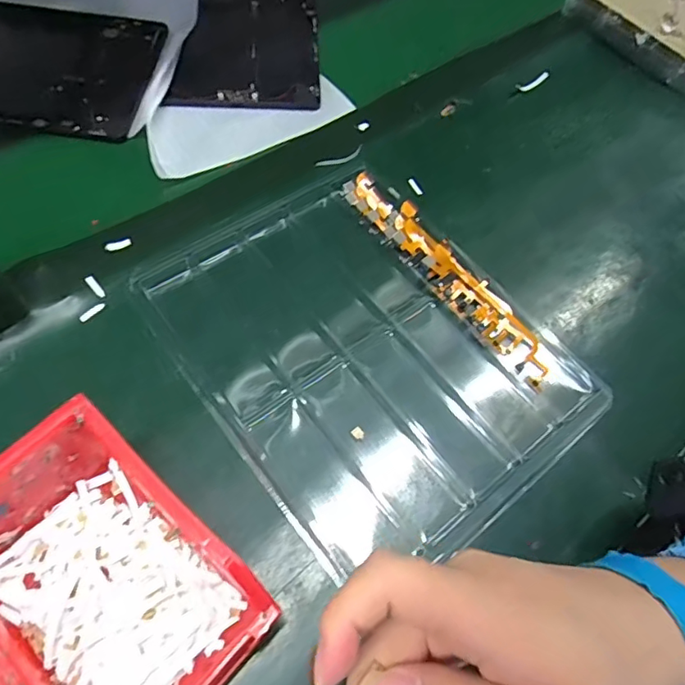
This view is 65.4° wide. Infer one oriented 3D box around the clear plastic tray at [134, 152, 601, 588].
[{"bbox_3d":[0.018,-0.001,0.367,0.217,0.012,0.266,-33,66,-22],"label":"clear plastic tray"}]

